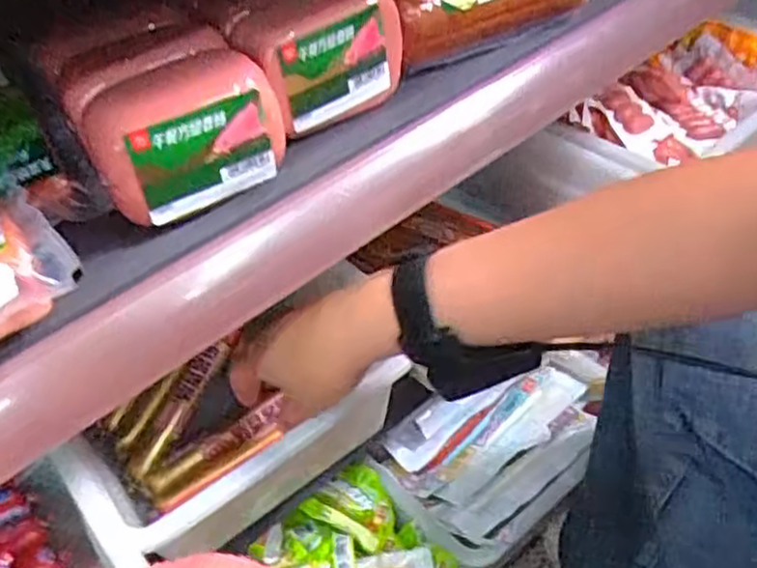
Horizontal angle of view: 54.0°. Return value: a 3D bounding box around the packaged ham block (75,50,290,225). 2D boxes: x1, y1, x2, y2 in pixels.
[{"bbox_3d":[-0.100,-0.081,0.393,0.098,0.072,0.034,-24,47,-18],"label":"packaged ham block"}]

